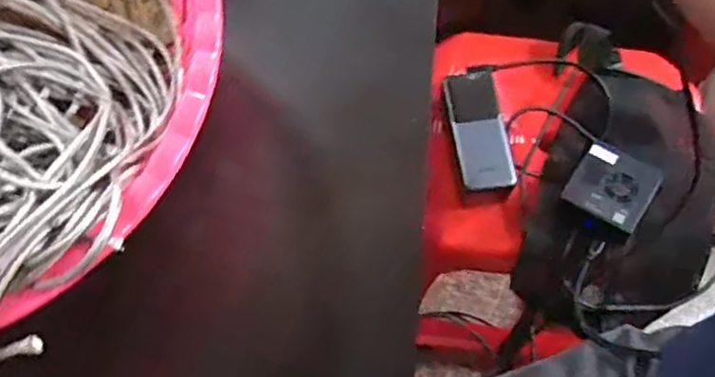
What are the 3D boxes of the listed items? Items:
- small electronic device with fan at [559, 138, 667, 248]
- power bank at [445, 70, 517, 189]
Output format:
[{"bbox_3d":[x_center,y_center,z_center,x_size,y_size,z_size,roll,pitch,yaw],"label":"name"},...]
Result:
[{"bbox_3d":[0.241,0.005,0.684,0.068,0.066,0.080,33,72,11],"label":"small electronic device with fan"},{"bbox_3d":[0.121,-0.064,0.691,0.051,0.016,0.128,-8,69,-4],"label":"power bank"}]

